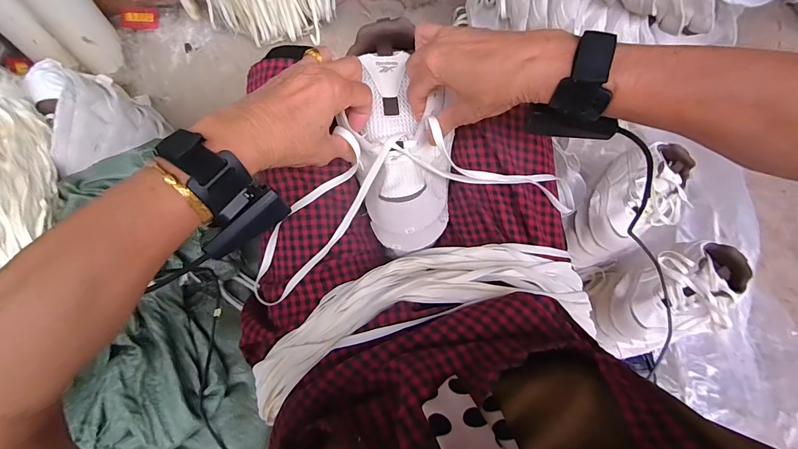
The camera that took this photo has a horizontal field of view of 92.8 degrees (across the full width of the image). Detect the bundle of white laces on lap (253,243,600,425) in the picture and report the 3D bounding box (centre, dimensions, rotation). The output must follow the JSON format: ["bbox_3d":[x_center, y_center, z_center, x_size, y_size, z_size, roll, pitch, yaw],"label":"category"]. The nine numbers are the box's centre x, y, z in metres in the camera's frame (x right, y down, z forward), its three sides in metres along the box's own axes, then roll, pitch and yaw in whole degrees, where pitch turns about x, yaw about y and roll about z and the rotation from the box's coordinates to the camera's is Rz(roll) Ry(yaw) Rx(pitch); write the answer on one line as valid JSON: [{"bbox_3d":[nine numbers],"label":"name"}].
[{"bbox_3d":[0.027,0.091,0.384,0.361,0.067,0.126,-12,70,-5],"label":"bundle of white laces on lap"}]

